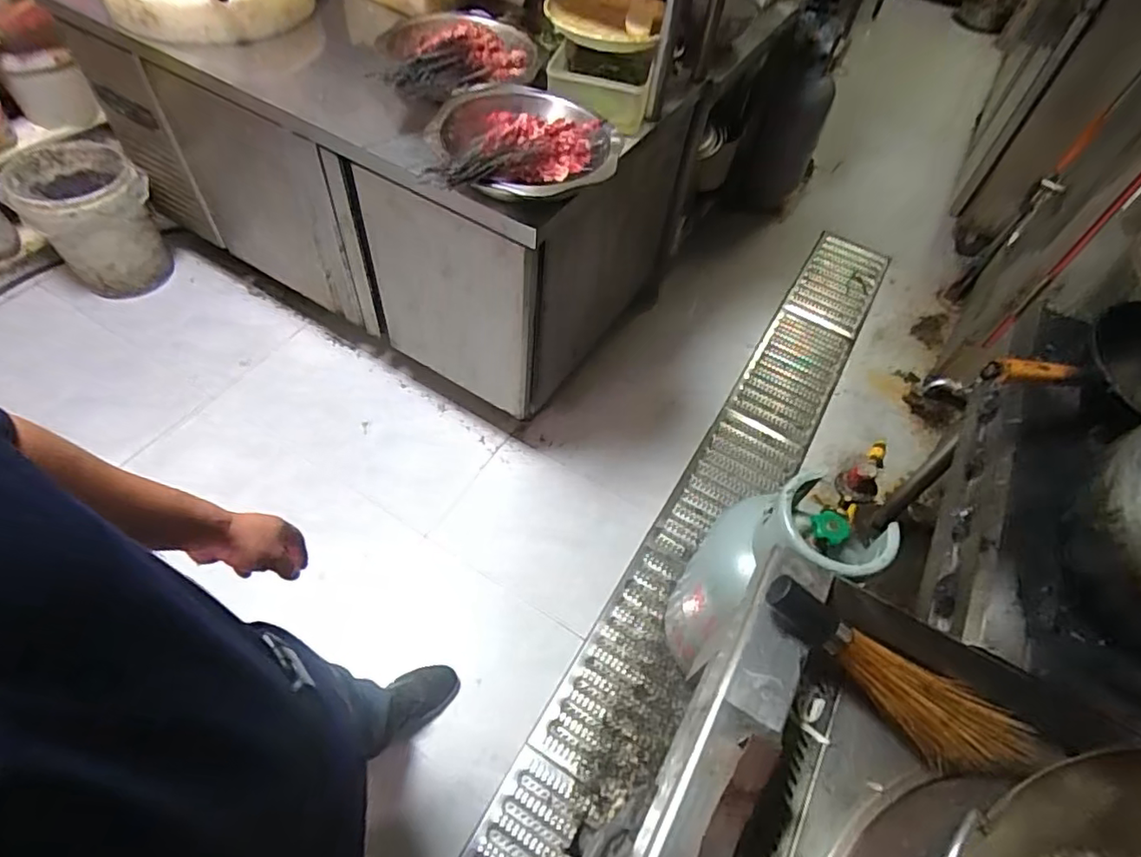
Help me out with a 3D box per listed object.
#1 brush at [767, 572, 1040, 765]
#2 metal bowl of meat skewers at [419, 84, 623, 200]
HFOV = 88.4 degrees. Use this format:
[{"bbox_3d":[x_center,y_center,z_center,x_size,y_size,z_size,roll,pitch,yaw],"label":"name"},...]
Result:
[{"bbox_3d":[0.364,0.274,0.670,0.296,0.069,0.089,36,59,18],"label":"brush"},{"bbox_3d":[-0.084,-0.551,1.127,0.368,0.082,0.384,-1,55,-6],"label":"metal bowl of meat skewers"}]

